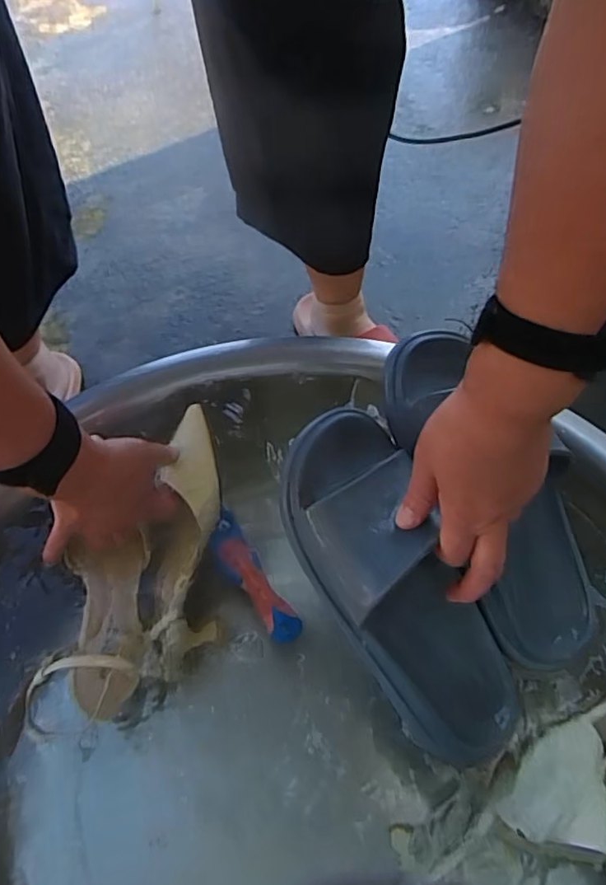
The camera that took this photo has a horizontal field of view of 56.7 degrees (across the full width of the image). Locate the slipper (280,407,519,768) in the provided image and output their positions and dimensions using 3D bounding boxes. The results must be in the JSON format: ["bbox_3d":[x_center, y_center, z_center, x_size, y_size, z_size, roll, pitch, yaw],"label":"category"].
[{"bbox_3d":[0.069,0.098,0.386,0.094,0.065,0.254,-27,88,-16],"label":"slipper"}]

